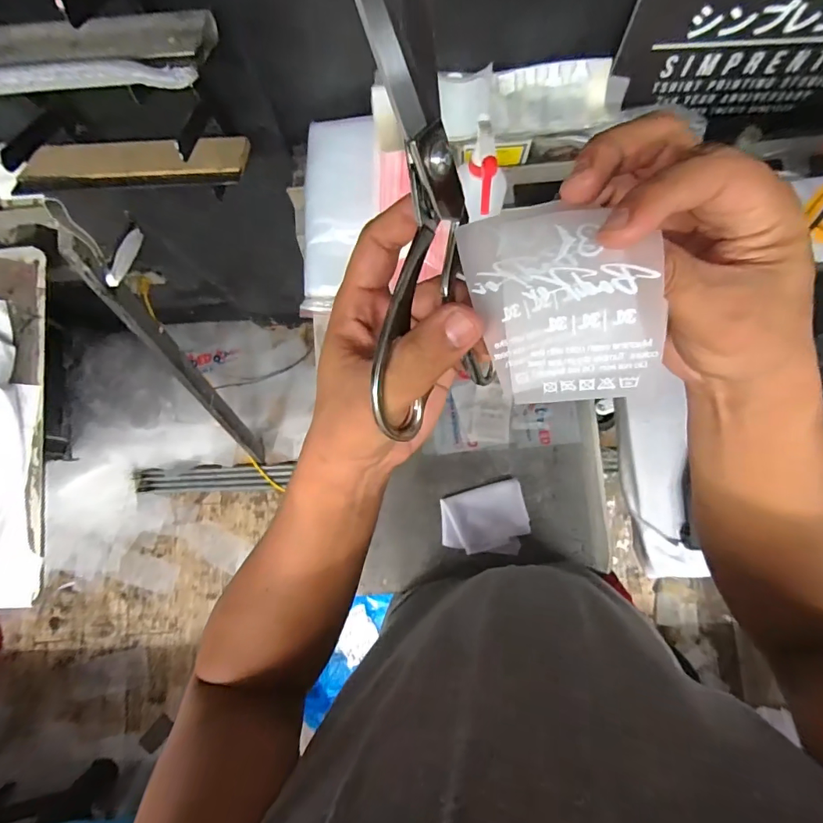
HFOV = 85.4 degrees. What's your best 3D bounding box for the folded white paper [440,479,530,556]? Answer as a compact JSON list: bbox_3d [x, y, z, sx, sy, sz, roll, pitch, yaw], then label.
[{"bbox_3d":[0.103,0.158,0.629,0.118,0.022,0.095,-15,82,1],"label":"folded white paper"}]

